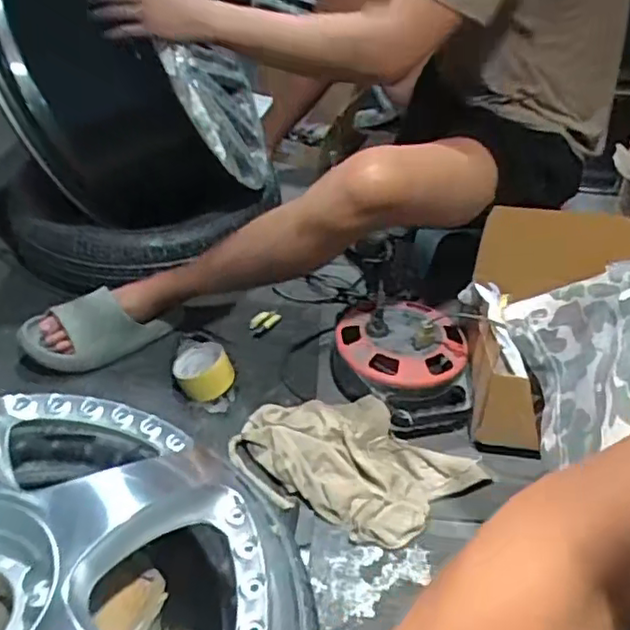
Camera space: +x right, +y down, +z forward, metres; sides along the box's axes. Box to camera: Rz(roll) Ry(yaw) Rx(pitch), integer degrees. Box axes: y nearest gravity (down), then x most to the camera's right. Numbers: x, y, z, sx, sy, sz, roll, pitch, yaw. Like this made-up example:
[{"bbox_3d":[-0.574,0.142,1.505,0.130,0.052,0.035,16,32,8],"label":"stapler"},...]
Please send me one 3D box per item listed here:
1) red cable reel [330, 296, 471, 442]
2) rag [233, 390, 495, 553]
[{"bbox_3d":[0.137,0.075,0.994,0.199,0.109,0.229,-9,38,-16],"label":"red cable reel"},{"bbox_3d":[0.052,0.191,0.870,0.307,0.053,0.213,23,41,25],"label":"rag"}]

